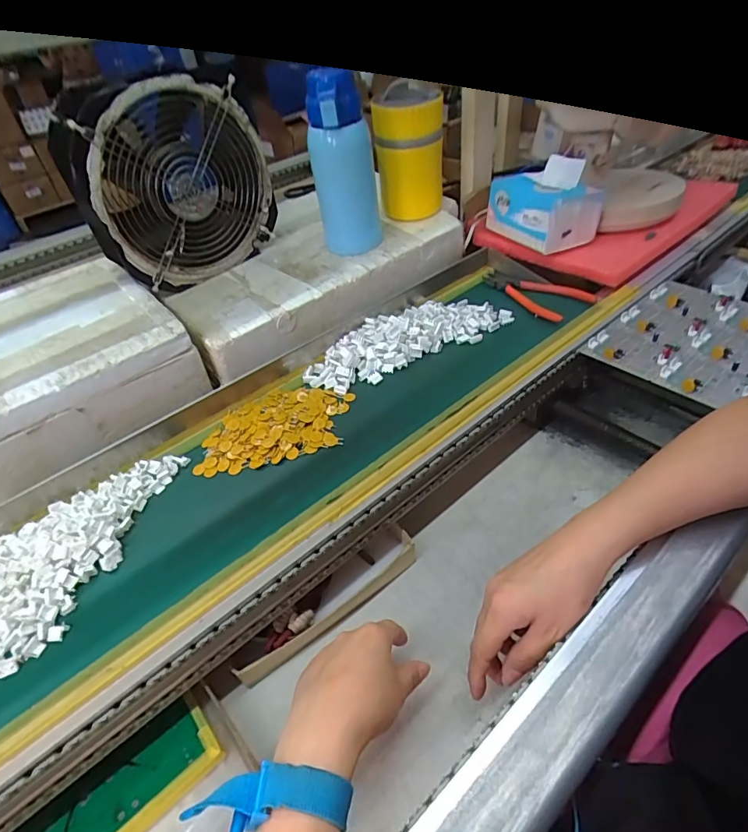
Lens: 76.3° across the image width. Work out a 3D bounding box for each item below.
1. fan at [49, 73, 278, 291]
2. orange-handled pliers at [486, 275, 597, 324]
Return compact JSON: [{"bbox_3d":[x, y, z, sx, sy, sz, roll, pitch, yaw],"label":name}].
[{"bbox_3d":[-0.256,-0.300,0.610,0.110,0.216,0.223,31,55,34],"label":"fan"},{"bbox_3d":[0.215,-0.171,0.641,0.082,0.012,0.143,-30,48,-22],"label":"orange-handled pliers"}]

